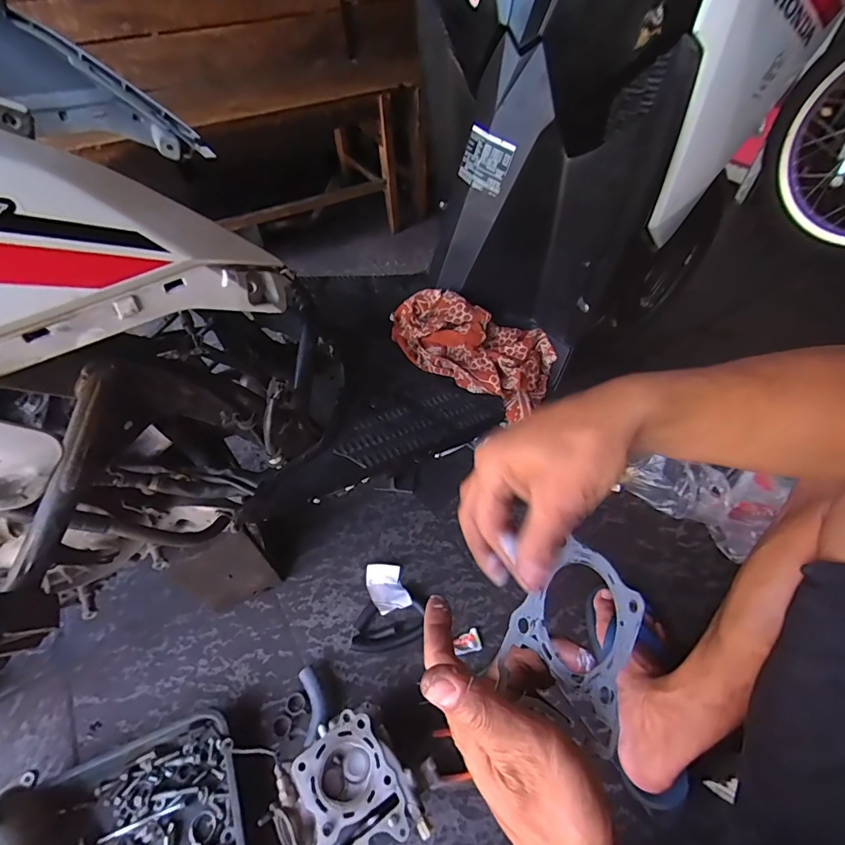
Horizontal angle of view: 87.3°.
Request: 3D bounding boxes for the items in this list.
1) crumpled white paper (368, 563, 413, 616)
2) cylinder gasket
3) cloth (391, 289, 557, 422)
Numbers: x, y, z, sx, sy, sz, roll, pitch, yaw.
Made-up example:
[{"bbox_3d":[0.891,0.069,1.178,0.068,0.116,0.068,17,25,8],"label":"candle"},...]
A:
[{"bbox_3d":[-0.056,0.266,0.713,0.058,0.027,0.084,-15,53,-12],"label":"crumpled white paper"},{"bbox_3d":[0.100,0.134,0.282,0.094,0.009,0.102,42,61,-9],"label":"cylinder gasket"},{"bbox_3d":[0.071,-0.103,0.617,0.242,0.090,0.130,25,51,-3],"label":"cloth"}]

